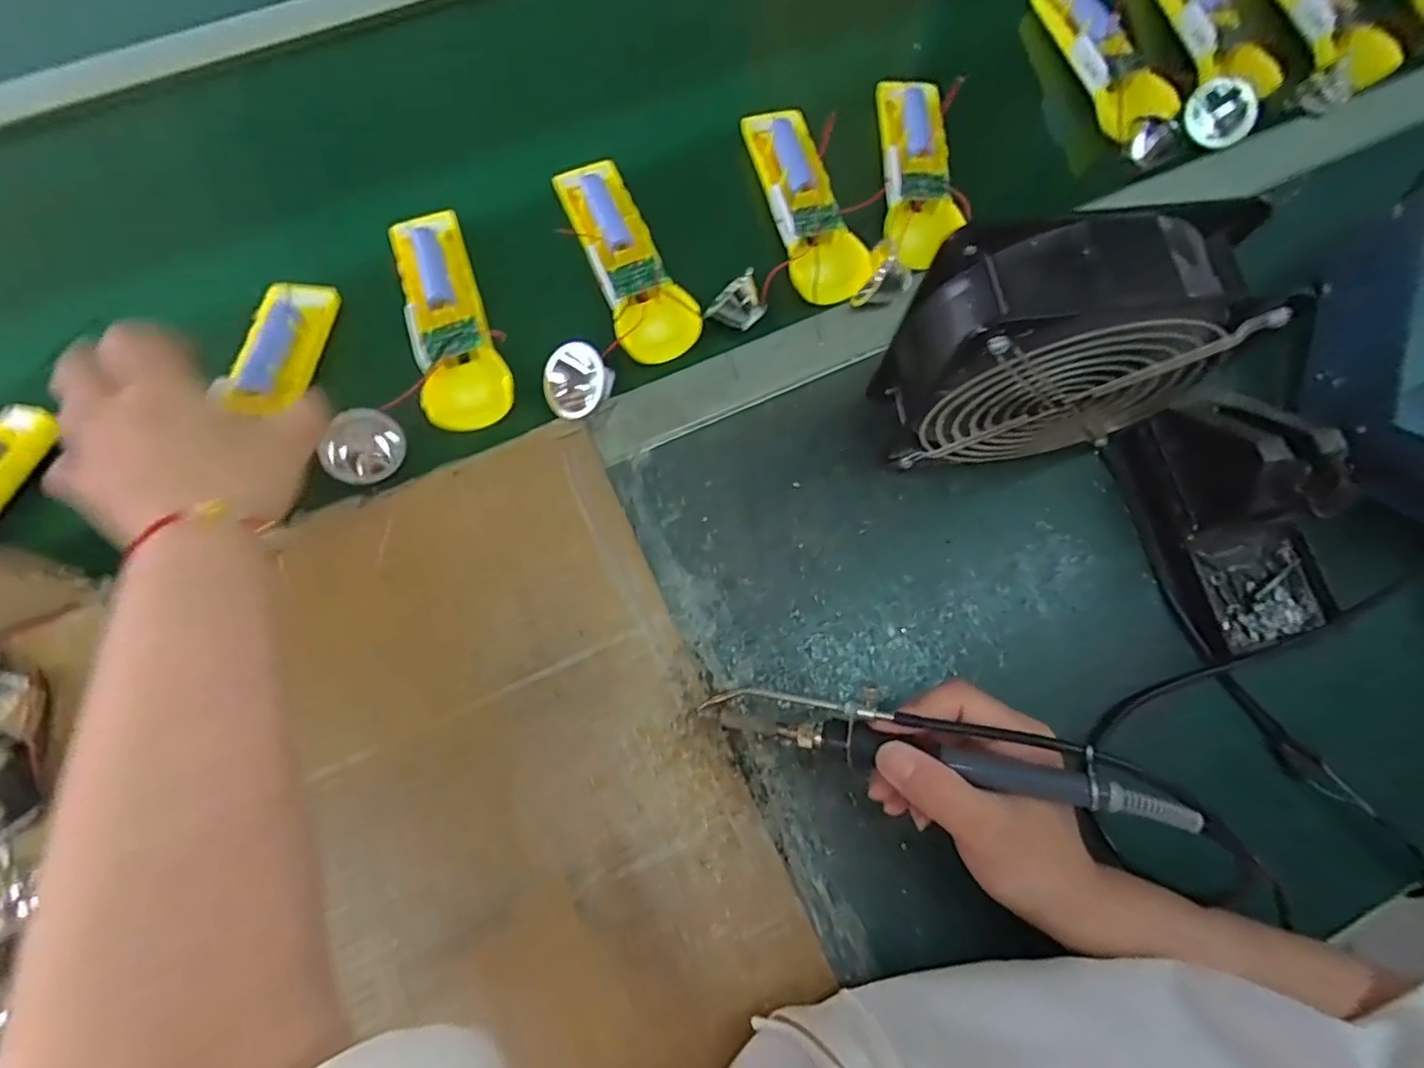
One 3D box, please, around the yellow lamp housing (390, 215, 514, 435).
[{"bbox_3d":[-0.166,-0.138,0.398,0.050,0.024,0.156,-18,74,-7],"label":"yellow lamp housing"}]

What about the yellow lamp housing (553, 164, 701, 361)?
[{"bbox_3d":[-0.055,-0.181,0.413,0.051,0.027,0.148,-20,75,-8],"label":"yellow lamp housing"}]

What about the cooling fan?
[{"bbox_3d":[0.164,-0.086,0.319,0.141,0.155,0.058,-3,73,-3],"label":"cooling fan"}]

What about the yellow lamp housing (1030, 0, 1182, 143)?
[{"bbox_3d":[0.273,-0.337,0.435,0.028,0.036,0.150,-20,75,-8],"label":"yellow lamp housing"}]

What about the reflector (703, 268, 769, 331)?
[{"bbox_3d":[0.016,-0.145,0.398,0.034,0.025,0.023,-34,77,-11],"label":"reflector"}]

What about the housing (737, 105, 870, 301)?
[{"bbox_3d":[0.065,-0.224,0.418,0.051,0.018,0.153,-12,74,-5],"label":"housing"}]

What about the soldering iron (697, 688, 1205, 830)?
[{"bbox_3d":[0.092,0.092,0.277,0.201,0.020,0.029,6,72,23],"label":"soldering iron"}]

